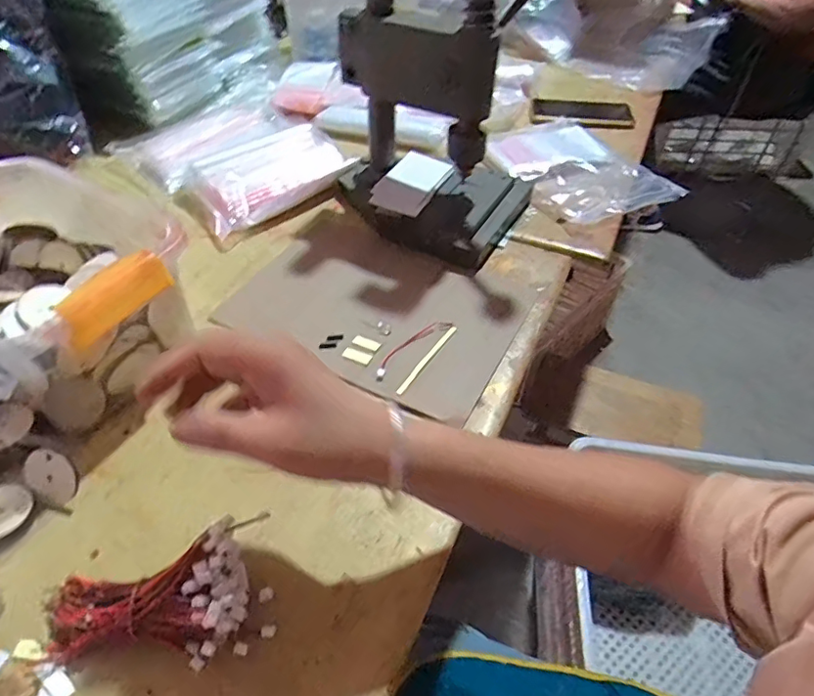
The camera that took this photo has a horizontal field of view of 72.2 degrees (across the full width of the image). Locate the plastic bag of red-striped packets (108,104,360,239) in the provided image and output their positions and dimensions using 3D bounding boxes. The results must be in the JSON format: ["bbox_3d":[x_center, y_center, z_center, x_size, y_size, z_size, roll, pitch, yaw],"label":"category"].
[{"bbox_3d":[-0.229,-0.266,0.753,0.217,0.039,0.289,-35,57,-29],"label":"plastic bag of red-striped packets"}]

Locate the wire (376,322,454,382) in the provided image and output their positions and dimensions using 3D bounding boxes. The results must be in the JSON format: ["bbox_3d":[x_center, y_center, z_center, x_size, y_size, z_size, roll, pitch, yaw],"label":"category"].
[{"bbox_3d":[0.002,-0.001,0.537,0.023,0.012,0.100,36,56,28],"label":"wire"}]

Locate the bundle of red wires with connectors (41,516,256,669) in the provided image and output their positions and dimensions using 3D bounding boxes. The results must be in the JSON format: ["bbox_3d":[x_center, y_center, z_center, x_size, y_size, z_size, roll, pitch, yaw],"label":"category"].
[{"bbox_3d":[-0.161,0.163,0.351,0.128,0.044,0.073,-13,49,-13],"label":"bundle of red wires with connectors"}]

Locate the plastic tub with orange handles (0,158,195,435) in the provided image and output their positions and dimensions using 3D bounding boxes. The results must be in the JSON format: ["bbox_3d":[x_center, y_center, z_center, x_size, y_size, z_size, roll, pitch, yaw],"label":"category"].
[{"bbox_3d":[-0.314,-0.053,0.485,0.254,0.135,0.182,26,52,21],"label":"plastic tub with orange handles"}]

